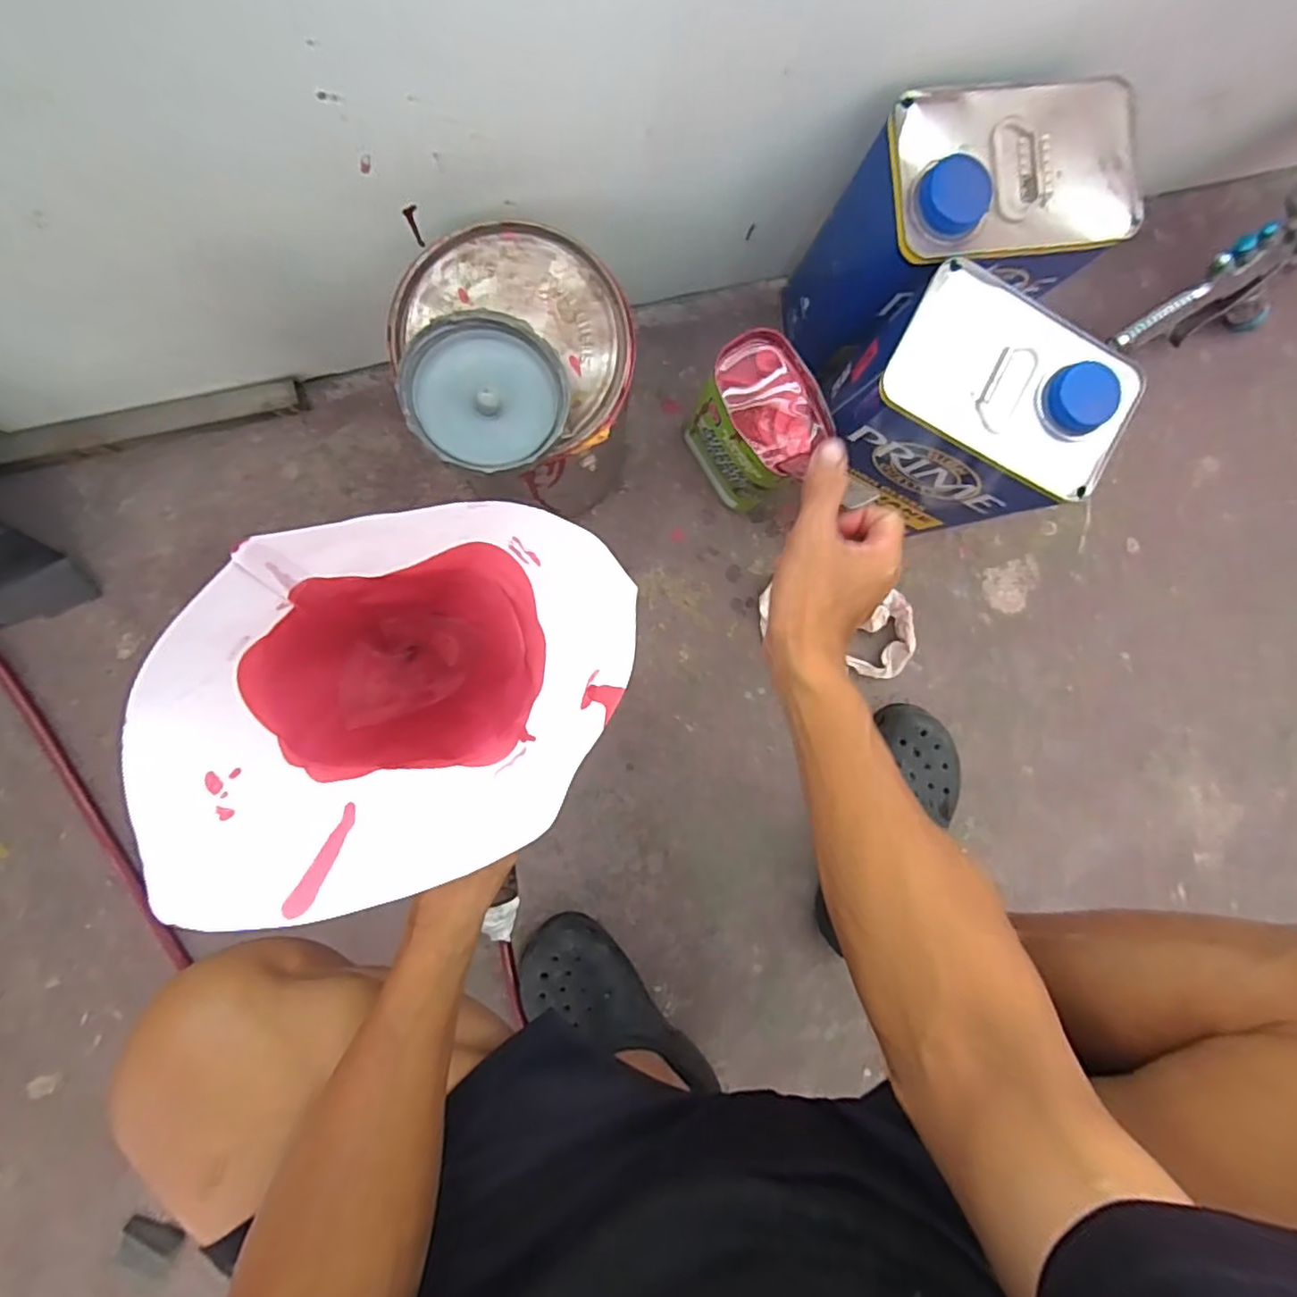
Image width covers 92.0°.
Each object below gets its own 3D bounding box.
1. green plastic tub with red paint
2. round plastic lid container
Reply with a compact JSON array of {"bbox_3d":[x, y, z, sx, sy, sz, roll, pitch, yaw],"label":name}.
[{"bbox_3d":[0.087,-0.192,0.565,0.075,0.179,0.110,-34,96,-2],"label":"green plastic tub with red paint"},{"bbox_3d":[-0.105,-0.166,0.409,0.101,0.028,0.101,0,94,-5],"label":"round plastic lid container"}]

